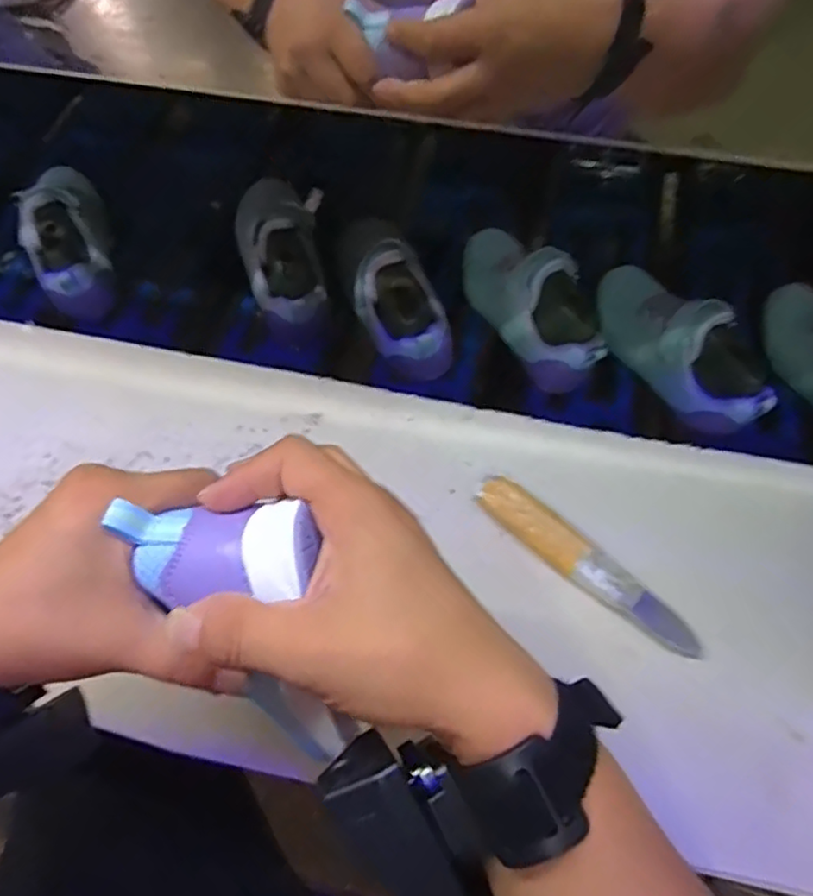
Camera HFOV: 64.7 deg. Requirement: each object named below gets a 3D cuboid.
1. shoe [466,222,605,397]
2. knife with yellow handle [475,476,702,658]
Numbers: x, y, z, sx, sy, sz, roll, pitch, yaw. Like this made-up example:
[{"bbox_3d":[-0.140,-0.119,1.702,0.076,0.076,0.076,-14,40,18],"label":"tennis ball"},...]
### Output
[{"bbox_3d":[0.107,-0.137,0.567,0.065,0.083,0.186,-24,64,-11],"label":"shoe"},{"bbox_3d":[0.114,0.075,0.410,0.161,0.027,0.026,37,69,19],"label":"knife with yellow handle"}]

